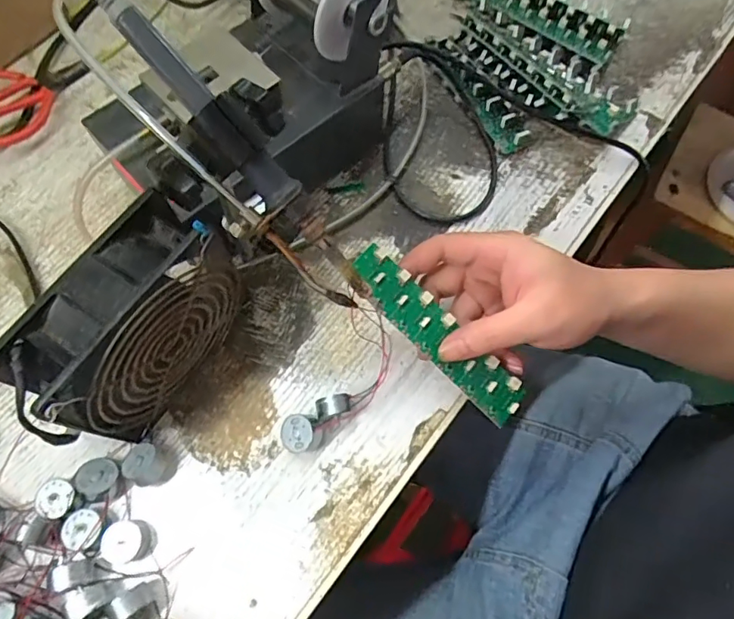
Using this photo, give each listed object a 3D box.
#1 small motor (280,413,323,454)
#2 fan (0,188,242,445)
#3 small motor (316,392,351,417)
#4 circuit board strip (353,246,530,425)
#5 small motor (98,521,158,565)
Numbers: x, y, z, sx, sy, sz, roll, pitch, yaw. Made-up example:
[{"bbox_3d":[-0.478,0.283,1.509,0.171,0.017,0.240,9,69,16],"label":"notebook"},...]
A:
[{"bbox_3d":[-0.041,0.080,0.333,0.026,0.017,0.026,-5,77,20],"label":"small motor"},{"bbox_3d":[-0.130,0.016,0.301,0.046,0.120,0.122,32,71,10],"label":"fan"},{"bbox_3d":[-0.022,0.065,0.336,0.022,0.023,0.013,-13,70,-7],"label":"small motor"},{"bbox_3d":[0.045,0.016,0.320,0.136,0.008,0.028,45,72,-4],"label":"circuit board strip"},{"bbox_3d":[-0.143,0.140,0.308,0.026,0.015,0.023,6,69,0],"label":"small motor"}]

